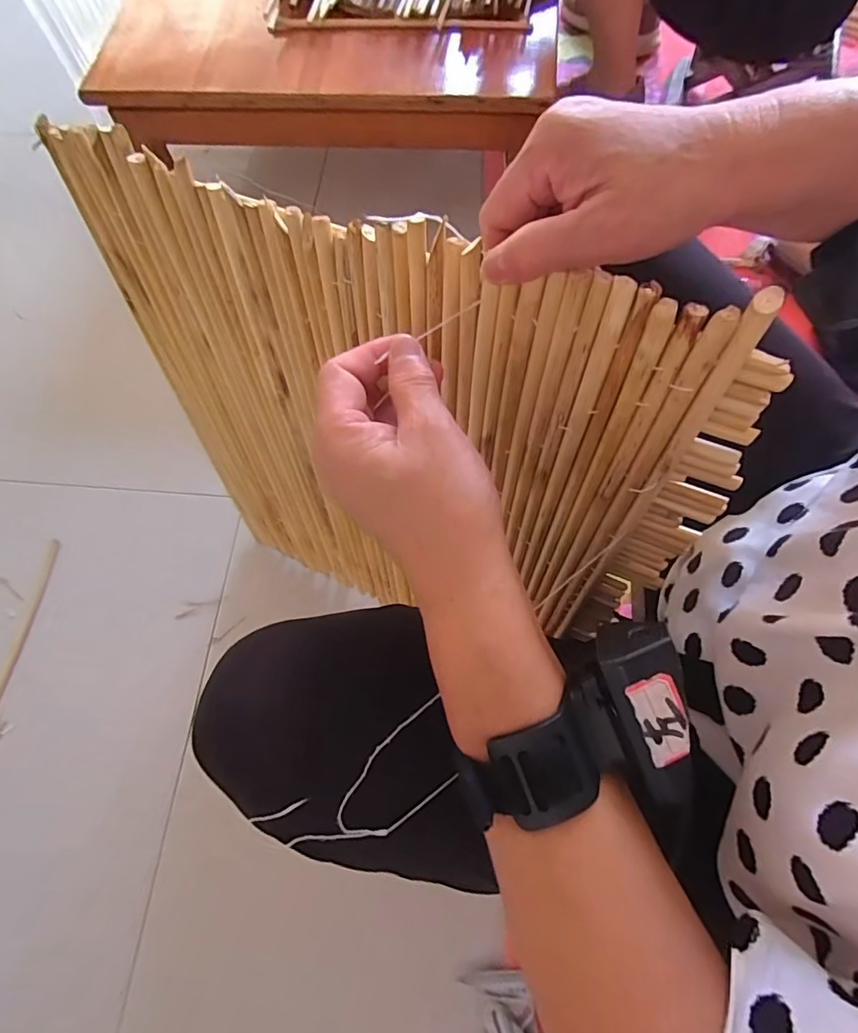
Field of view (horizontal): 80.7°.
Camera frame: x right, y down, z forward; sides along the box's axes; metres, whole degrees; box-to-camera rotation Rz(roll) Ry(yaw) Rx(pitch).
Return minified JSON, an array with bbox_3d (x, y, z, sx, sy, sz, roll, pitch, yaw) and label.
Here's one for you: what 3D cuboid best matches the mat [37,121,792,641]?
[{"bbox_3d":[-0.046,-0.032,0.456,0.480,0.483,0.020,24,59,16],"label":"mat"}]

